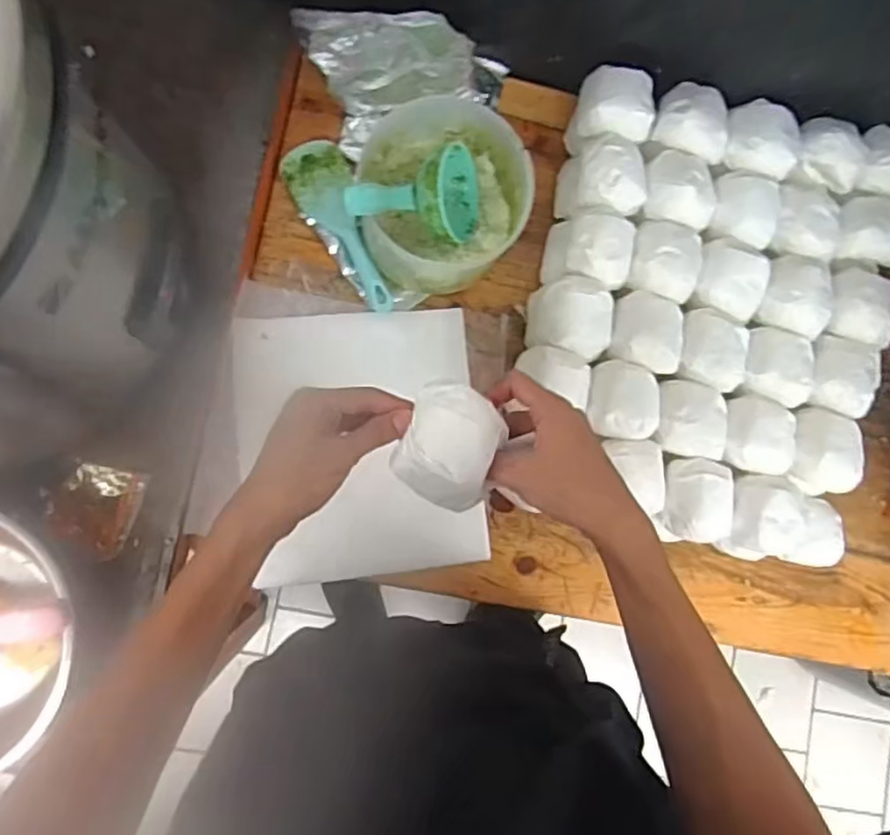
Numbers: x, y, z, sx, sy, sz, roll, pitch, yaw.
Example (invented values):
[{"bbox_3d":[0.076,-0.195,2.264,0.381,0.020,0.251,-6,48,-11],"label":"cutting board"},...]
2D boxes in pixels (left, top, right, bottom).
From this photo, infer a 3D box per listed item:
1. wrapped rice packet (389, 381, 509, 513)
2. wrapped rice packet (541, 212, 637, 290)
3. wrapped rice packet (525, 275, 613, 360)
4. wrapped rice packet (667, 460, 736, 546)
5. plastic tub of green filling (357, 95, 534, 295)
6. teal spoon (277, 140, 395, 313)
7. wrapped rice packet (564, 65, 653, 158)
[{"bbox_3d":[0.005,0.020,0.480,0.070,0.042,0.082,24,81,-5],"label":"wrapped rice packet"},{"bbox_3d":[0.154,-0.174,0.723,0.079,0.089,0.077,11,83,-6],"label":"wrapped rice packet"},{"bbox_3d":[0.132,-0.100,0.706,0.075,0.083,0.074,8,83,-7],"label":"wrapped rice packet"},{"bbox_3d":[0.262,0.083,0.688,0.065,0.034,0.082,2,84,-8],"label":"wrapped rice packet"},{"bbox_3d":[-0.005,-0.220,0.689,0.159,0.109,0.165,1,84,-8],"label":"plastic tub of green filling"},{"bbox_3d":[-0.109,-0.203,0.728,0.067,0.020,0.188,-23,88,-9],"label":"teal spoon"},{"bbox_3d":[0.181,-0.327,0.738,0.077,0.074,0.075,3,84,-7],"label":"wrapped rice packet"}]

